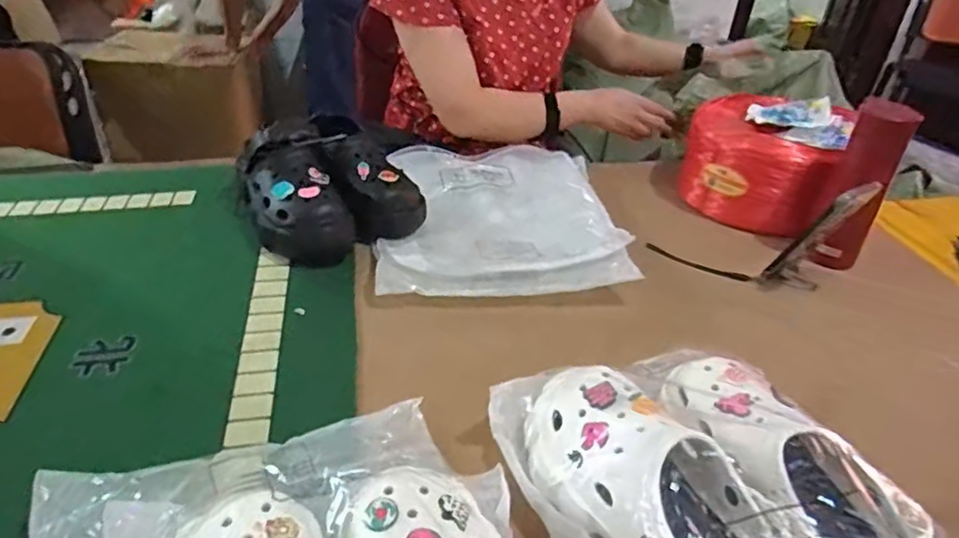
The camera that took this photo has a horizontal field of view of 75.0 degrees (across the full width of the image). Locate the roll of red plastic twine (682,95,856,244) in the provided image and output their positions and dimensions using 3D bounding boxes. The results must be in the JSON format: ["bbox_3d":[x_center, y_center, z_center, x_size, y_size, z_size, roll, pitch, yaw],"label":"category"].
[{"bbox_3d":[0.438,-0.162,0.979,0.211,0.155,0.215,3,35,-2],"label":"roll of red plastic twine"}]

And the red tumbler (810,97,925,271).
[{"bbox_3d":[0.494,-0.100,0.817,0.067,0.220,0.069,23,39,24],"label":"red tumbler"}]

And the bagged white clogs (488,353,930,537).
[{"bbox_3d":[0.183,0.175,0.488,0.273,0.097,0.314,-10,38,-19],"label":"bagged white clogs"}]

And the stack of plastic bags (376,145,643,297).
[{"bbox_3d":[0.028,-0.078,0.891,0.321,0.043,0.347,1,36,-5],"label":"stack of plastic bags"}]

